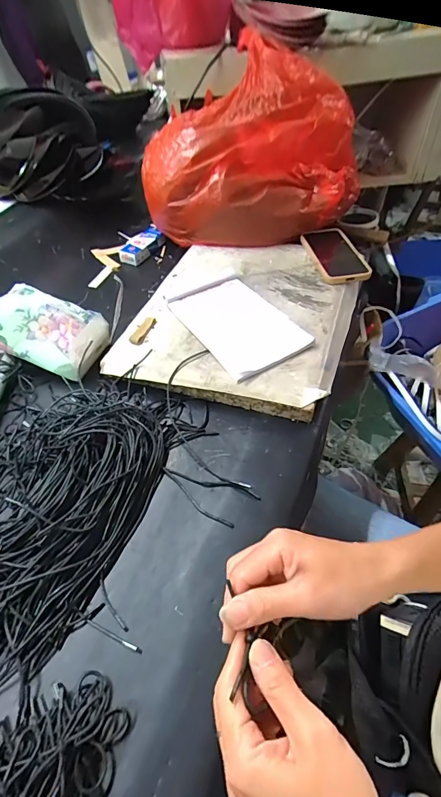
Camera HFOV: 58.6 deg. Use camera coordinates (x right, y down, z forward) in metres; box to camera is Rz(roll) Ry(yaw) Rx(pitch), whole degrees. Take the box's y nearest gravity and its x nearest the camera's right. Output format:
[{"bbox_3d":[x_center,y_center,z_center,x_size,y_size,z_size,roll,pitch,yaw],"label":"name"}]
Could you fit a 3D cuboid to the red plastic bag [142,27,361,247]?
[{"bbox_3d":[0.055,-0.483,0.748,0.377,0.225,0.309,-2,49,2],"label":"red plastic bag"}]

